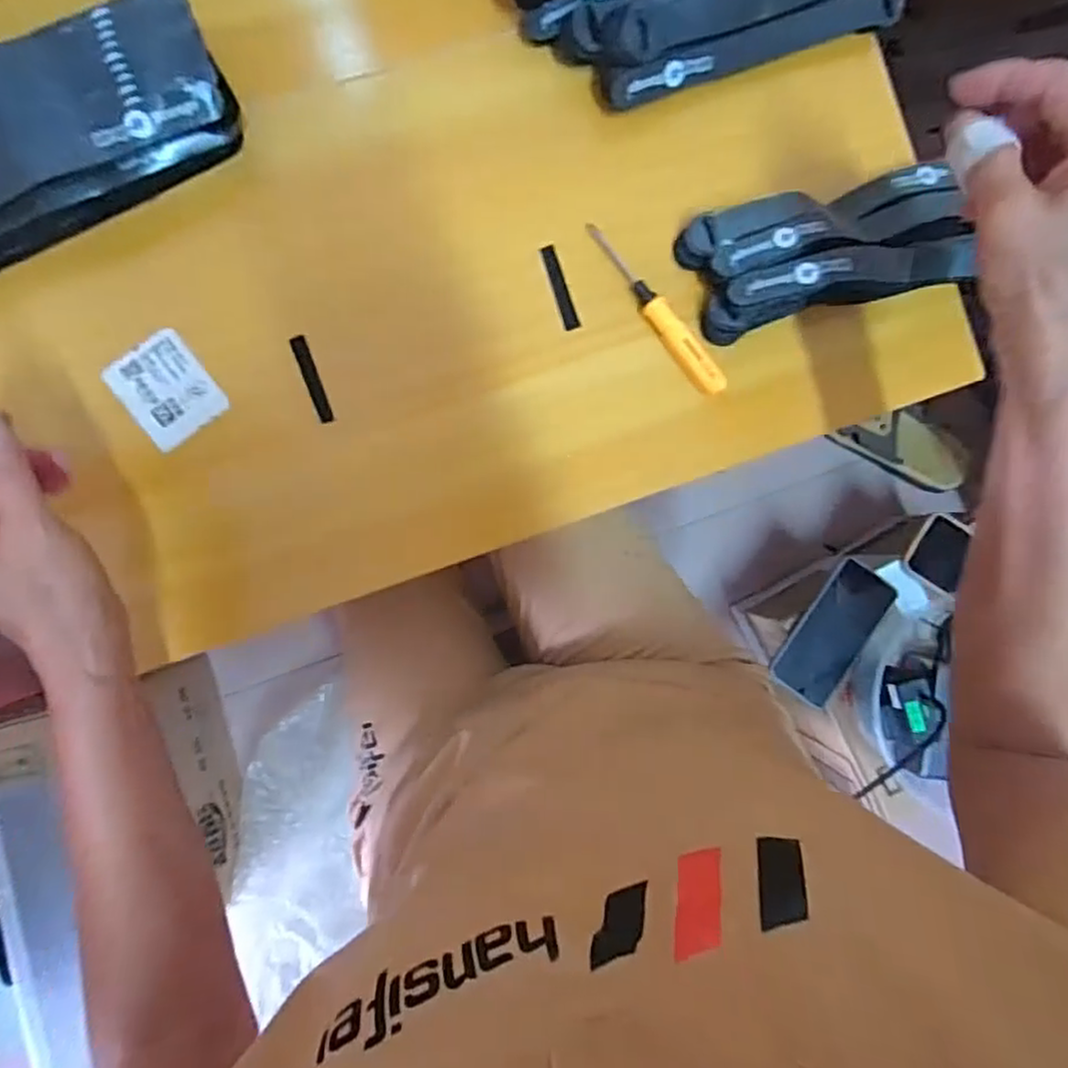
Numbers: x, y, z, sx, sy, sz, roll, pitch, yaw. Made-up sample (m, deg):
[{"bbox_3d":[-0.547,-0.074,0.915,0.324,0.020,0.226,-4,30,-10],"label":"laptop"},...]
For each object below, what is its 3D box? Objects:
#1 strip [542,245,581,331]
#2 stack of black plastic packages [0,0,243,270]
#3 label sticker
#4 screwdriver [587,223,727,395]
[{"bbox_3d":[0.016,-0.154,0.422,0.010,0.004,0.053,-18,93,-4],"label":"strip"},{"bbox_3d":[-0.267,-0.214,0.365,0.205,0.045,0.091,-29,94,-4],"label":"stack of black plastic packages"},{"bbox_3d":[-0.217,-0.085,0.399,0.049,0.004,0.059,-38,94,-9],"label":"label sticker"},{"bbox_3d":[0.074,-0.138,0.415,0.017,0.017,0.126,-37,94,-3],"label":"screwdriver"}]

